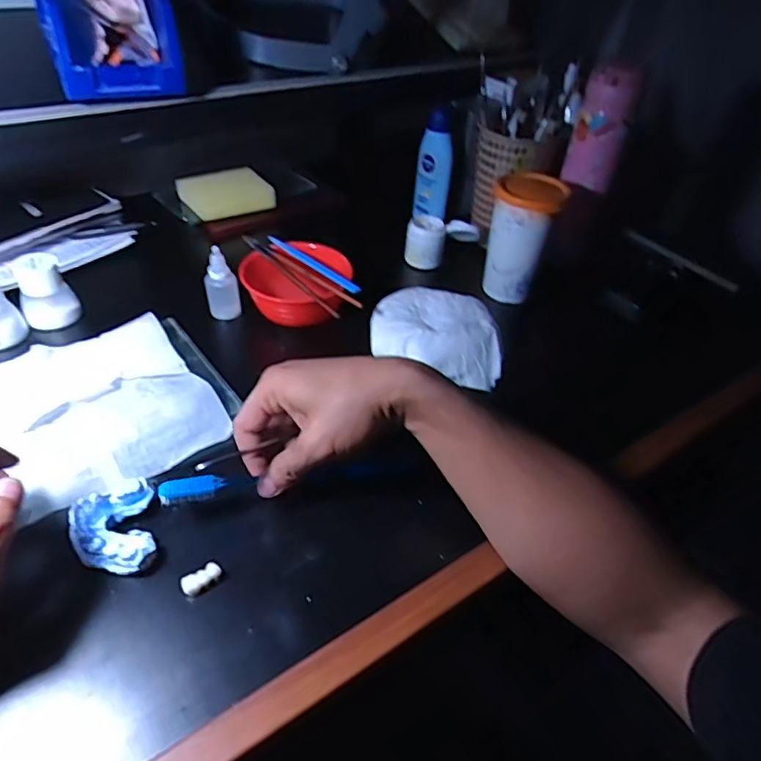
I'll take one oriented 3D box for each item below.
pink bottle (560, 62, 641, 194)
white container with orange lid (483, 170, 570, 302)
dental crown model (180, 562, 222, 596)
[{"bbox_3d":[0.242,-0.279,0.607,0.050,0.129,0.044,15,44,10],"label":"pink bottle"},{"bbox_3d":[0.154,-0.156,0.614,0.073,0.126,0.072,15,44,10],"label":"white container with orange lid"},{"bbox_3d":[-0.119,0.133,0.368,0.025,0.009,0.013,-25,51,-29],"label":"dental crown model"}]

